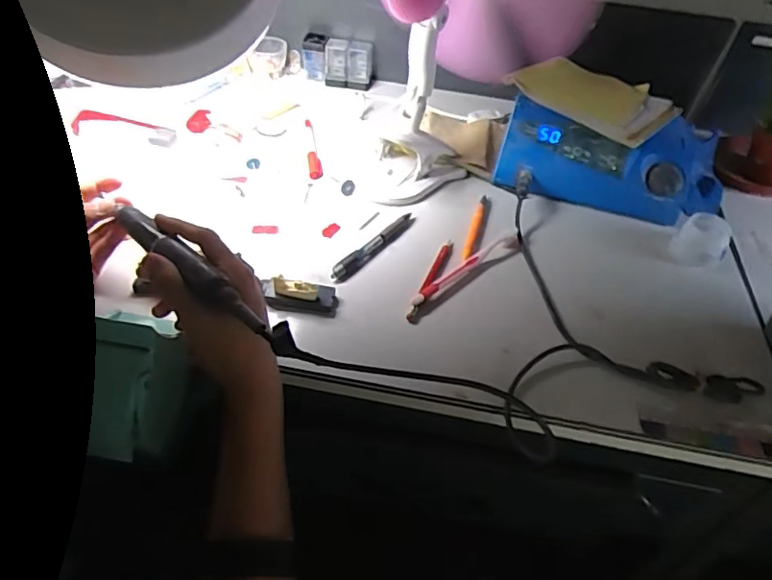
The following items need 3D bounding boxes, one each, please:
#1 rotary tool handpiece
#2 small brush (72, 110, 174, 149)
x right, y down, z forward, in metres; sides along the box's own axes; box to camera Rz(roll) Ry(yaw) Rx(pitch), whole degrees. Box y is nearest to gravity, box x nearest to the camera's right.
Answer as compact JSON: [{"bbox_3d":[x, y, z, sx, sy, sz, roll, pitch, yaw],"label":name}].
[{"bbox_3d":[-0.162,-0.020,0.461,0.183,0.017,0.022,34,51,28],"label":"rotary tool handpiece"},{"bbox_3d":[-0.348,-0.216,0.770,0.144,0.015,0.043,9,44,3],"label":"small brush"}]

